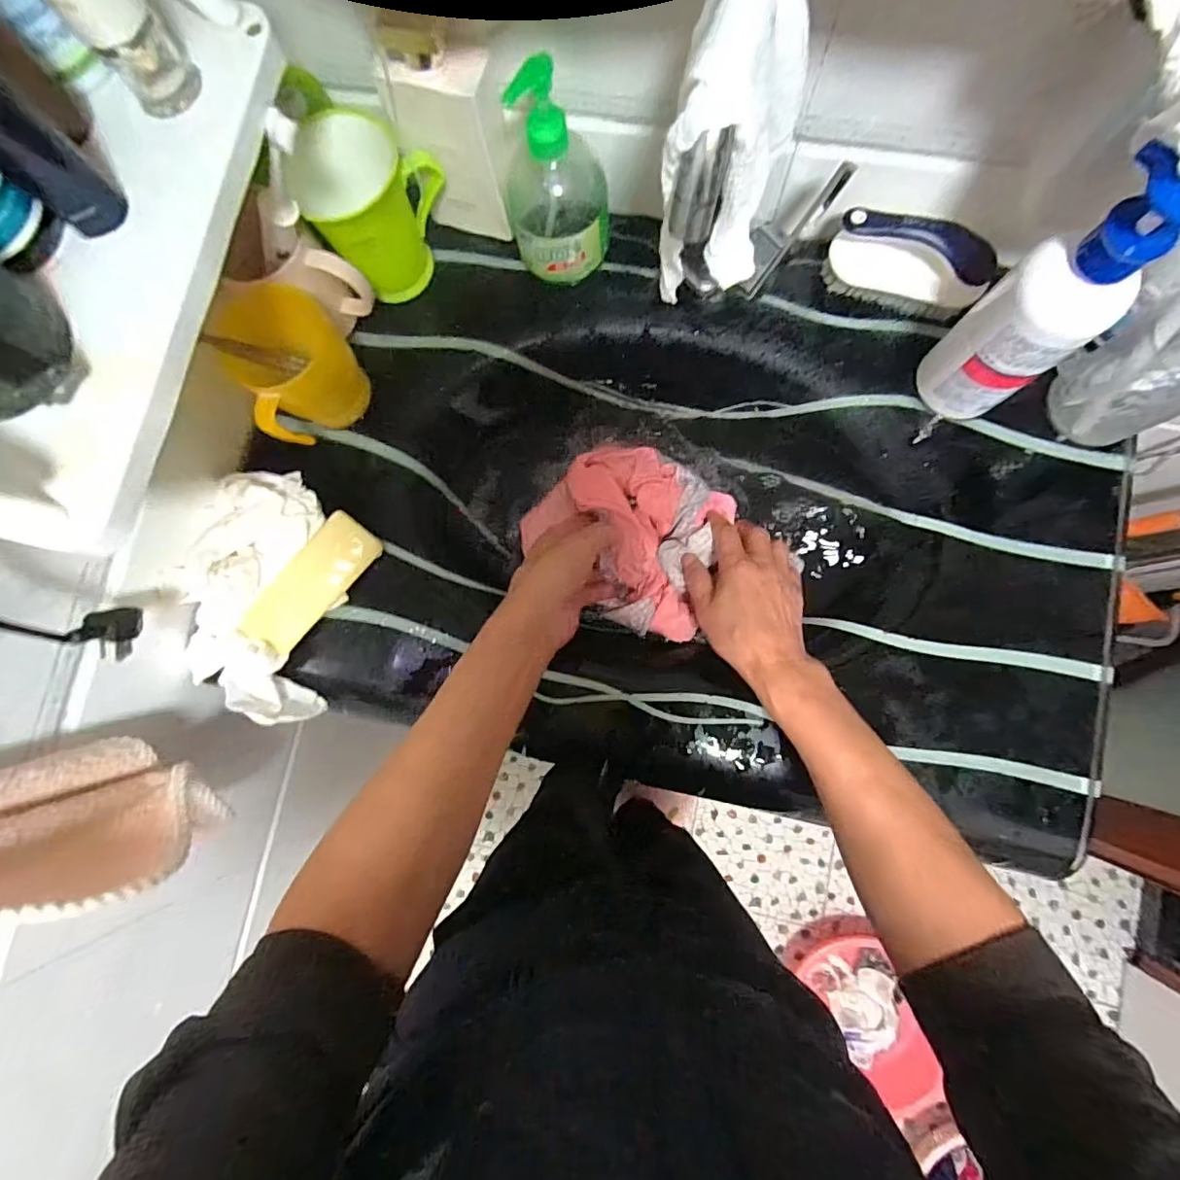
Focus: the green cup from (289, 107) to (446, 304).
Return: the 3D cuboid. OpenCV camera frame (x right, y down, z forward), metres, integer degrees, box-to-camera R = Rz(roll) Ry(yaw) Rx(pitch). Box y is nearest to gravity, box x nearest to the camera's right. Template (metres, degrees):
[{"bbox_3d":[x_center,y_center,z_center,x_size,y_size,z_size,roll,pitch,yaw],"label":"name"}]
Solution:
[{"bbox_3d":[-0.192,-0.338,0.490,0.080,0.110,0.112,41,88,8],"label":"green cup"}]

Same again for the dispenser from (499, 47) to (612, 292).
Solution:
[{"bbox_3d":[-0.029,-0.330,0.444,0.083,0.148,0.067,-3,83,4],"label":"dispenser"}]

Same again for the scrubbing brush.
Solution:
[{"bbox_3d":[0.273,-0.279,0.473,0.128,0.065,0.047,23,85,7],"label":"scrubbing brush"}]

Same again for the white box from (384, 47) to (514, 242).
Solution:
[{"bbox_3d":[-0.110,-0.369,0.470,0.086,0.146,0.040,11,84,6],"label":"white box"}]

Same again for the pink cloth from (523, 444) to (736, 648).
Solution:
[{"bbox_3d":[0.042,-0.056,0.515,0.182,0.046,0.151,33,86,8],"label":"pink cloth"}]

